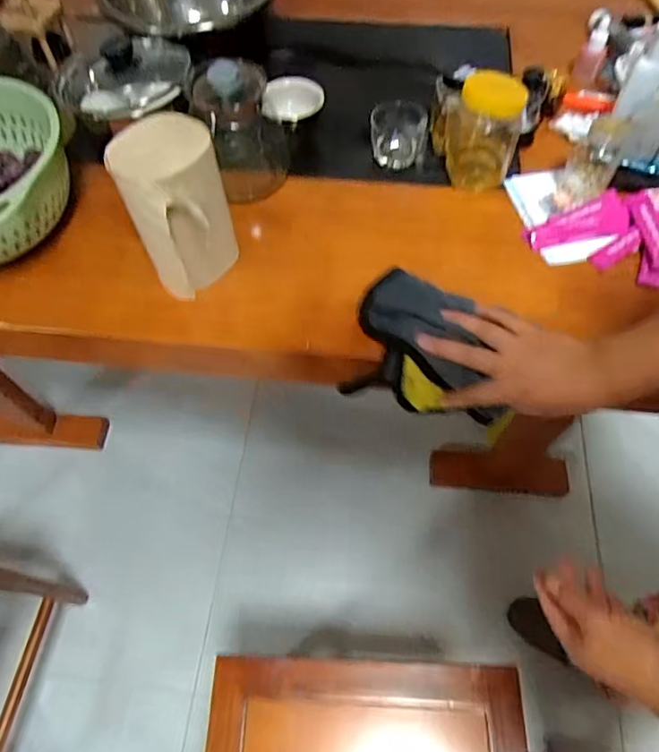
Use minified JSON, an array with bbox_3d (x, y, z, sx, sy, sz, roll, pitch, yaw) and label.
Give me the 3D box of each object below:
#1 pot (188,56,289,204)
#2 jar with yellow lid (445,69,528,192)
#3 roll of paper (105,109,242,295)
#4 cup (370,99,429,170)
[{"bbox_3d":[-0.104,-0.284,0.618,0.097,0.129,0.089,0,60,1],"label":"pot"},{"bbox_3d":[0.182,-0.290,0.631,0.083,0.120,0.083,0,60,1],"label":"jar with yellow lid"},{"bbox_3d":[-0.148,-0.159,0.537,0.093,0.147,0.112,-14,61,-7],"label":"roll of paper"},{"bbox_3d":[0.087,-0.309,0.677,0.068,0.055,0.059,4,60,4],"label":"cup"}]

